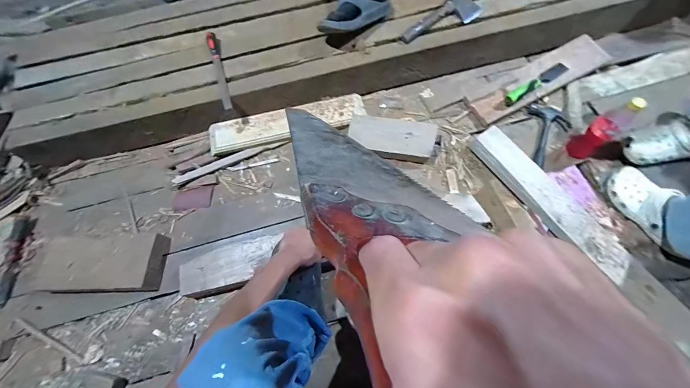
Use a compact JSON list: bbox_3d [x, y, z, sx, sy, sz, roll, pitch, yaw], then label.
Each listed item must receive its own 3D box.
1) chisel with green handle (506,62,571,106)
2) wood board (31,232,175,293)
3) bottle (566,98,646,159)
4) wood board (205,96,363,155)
[{"bbox_3d":[0.582,-0.339,0.890,0.249,0.029,0.040,-31,70,-10],"label":"chisel with green handle"},{"bbox_3d":[-0.625,0.173,0.746,0.318,0.044,0.139,-1,68,1],"label":"wood board"},{"bbox_3d":[0.659,-0.161,0.760,0.052,0.200,0.058,-39,72,-13],"label":"bottle"},{"bbox_3d":[-0.176,-0.218,0.916,0.485,0.040,0.102,-13,68,-4],"label":"wood board"}]

